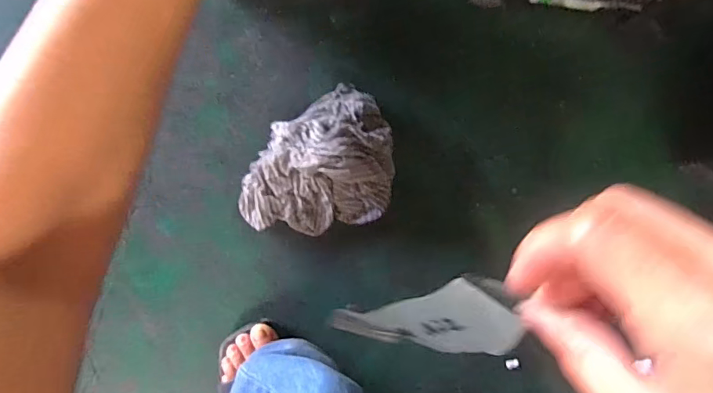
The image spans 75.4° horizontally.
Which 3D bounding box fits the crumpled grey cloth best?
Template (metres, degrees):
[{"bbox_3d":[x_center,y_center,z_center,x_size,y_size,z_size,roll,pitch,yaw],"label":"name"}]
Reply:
[{"bbox_3d":[-0.044,-0.026,0.509,0.181,0.079,0.142,-27,88,0],"label":"crumpled grey cloth"}]

